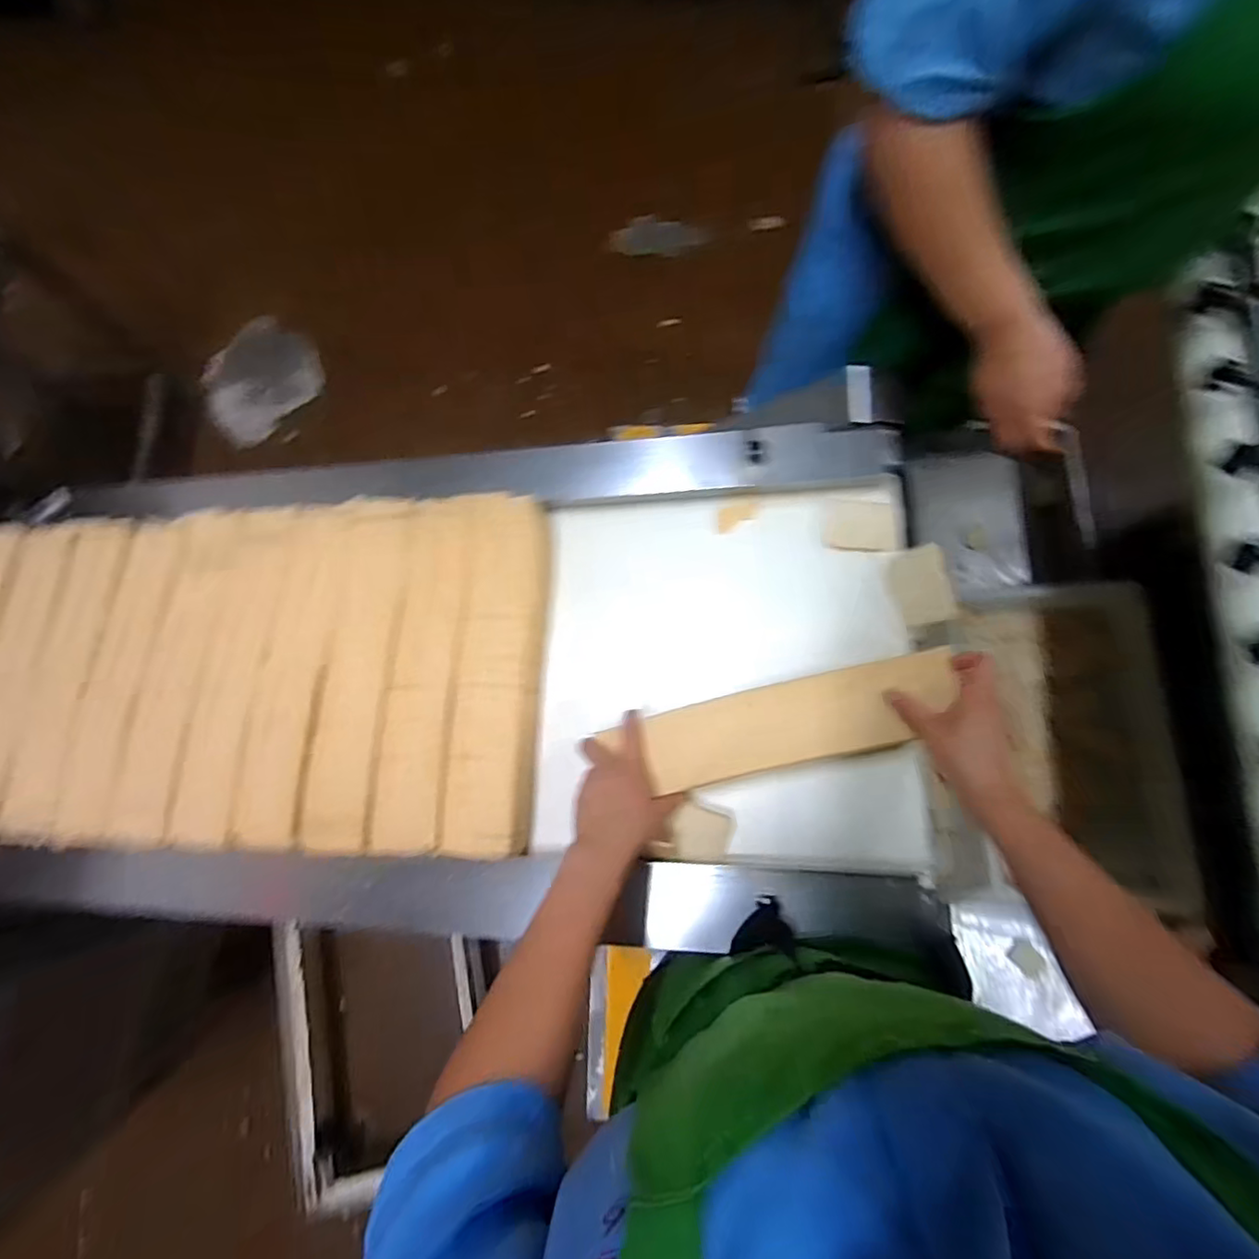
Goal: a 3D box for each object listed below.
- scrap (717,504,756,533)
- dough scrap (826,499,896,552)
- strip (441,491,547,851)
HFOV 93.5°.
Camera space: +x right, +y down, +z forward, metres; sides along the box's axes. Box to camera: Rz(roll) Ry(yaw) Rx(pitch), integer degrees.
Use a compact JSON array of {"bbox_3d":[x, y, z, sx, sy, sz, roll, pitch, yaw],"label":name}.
[{"bbox_3d":[0.125,-0.129,0.686,0.046,0.004,0.028,-6,99,21],"label":"scrap"},{"bbox_3d":[0.247,-0.111,0.630,0.068,0.013,0.050,7,103,18],"label":"dough scrap"},{"bbox_3d":[-0.144,0.036,0.636,0.089,0.027,0.381,0,75,2],"label":"strip"}]

